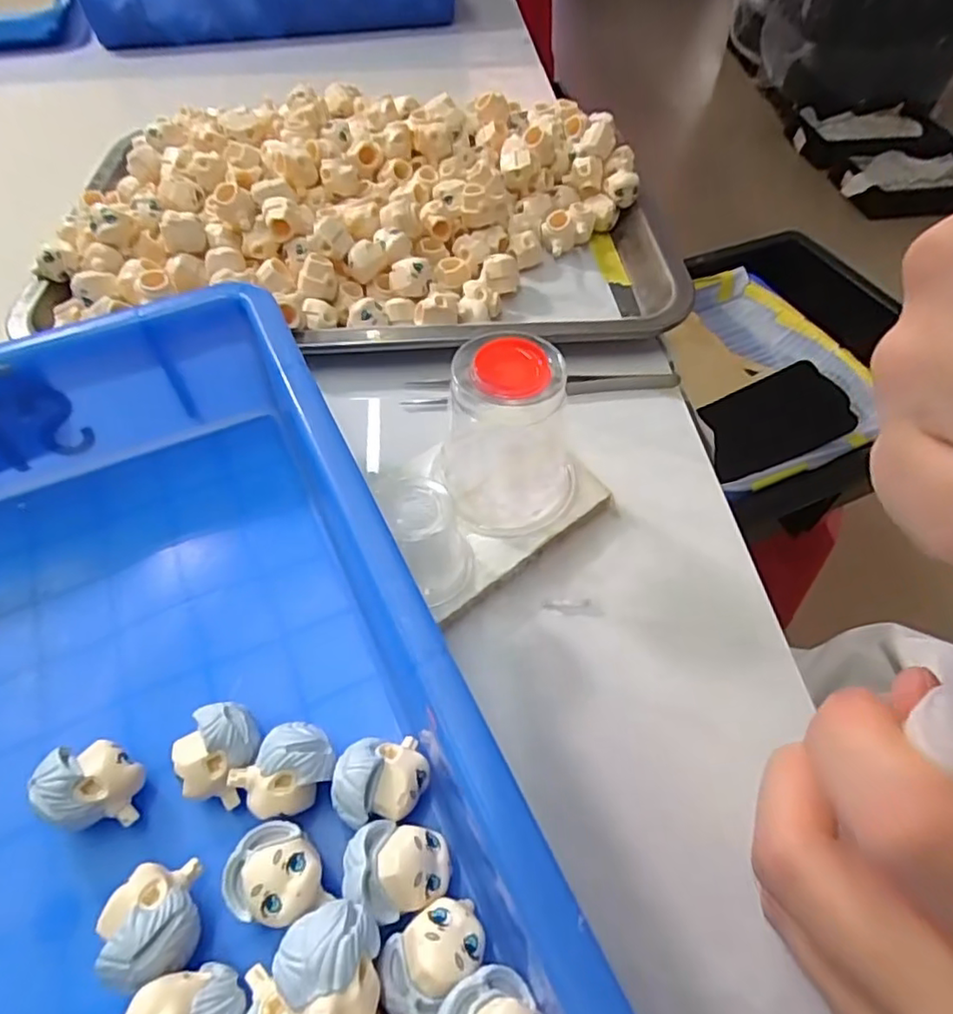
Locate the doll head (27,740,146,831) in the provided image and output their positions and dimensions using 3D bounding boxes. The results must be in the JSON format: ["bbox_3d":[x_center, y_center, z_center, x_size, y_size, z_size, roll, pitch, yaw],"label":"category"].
[{"bbox_3d":[-0.112,0.082,0.182,0.023,0.023,0.022,-10,55,-9],"label":"doll head"}]

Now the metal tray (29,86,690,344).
[{"bbox_3d":[-0.065,-0.175,0.356,0.337,0.040,0.216,-1,63,-8],"label":"metal tray"}]

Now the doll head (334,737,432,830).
[{"bbox_3d":[-0.028,0.081,0.184,0.027,0.024,0.022,-11,55,-9],"label":"doll head"}]

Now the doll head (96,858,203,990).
[{"bbox_3d":[-0.083,0.108,0.162,0.018,0.025,0.026,-11,55,-9],"label":"doll head"}]

